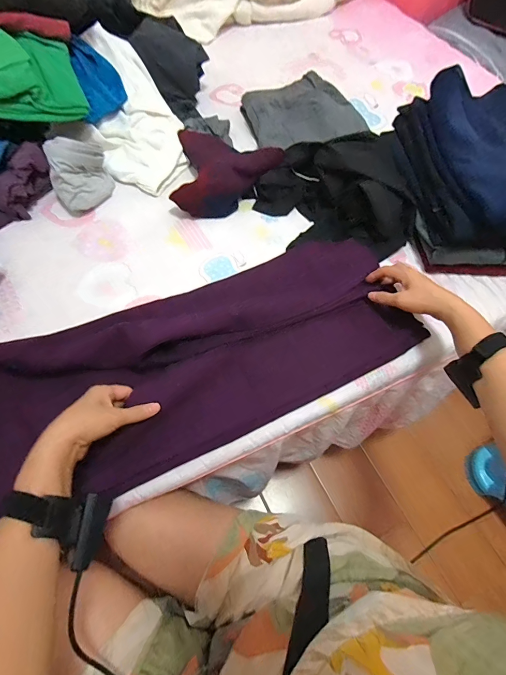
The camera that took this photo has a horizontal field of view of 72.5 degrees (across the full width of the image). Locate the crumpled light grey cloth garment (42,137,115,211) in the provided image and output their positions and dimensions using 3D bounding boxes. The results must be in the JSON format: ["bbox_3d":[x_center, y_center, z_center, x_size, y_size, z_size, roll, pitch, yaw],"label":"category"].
[{"bbox_3d":[-0.317,-0.298,0.630,0.100,0.086,0.104,-14,64,-10],"label":"crumpled light grey cloth garment"}]

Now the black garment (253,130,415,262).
[{"bbox_3d":[0.155,-0.271,0.640,0.276,0.099,0.227,-3,63,-4],"label":"black garment"}]

